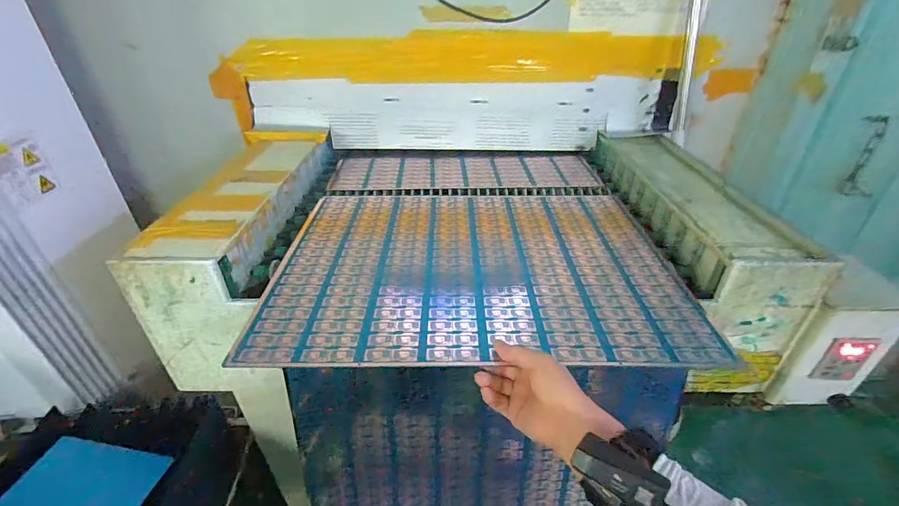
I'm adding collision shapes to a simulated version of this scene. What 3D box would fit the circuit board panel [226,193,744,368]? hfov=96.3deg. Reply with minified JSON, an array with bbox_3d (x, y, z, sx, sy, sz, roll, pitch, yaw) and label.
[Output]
[{"bbox_3d":[0.046,0.004,0.662,0.604,0.009,0.452,0,33,0],"label":"circuit board panel"}]

